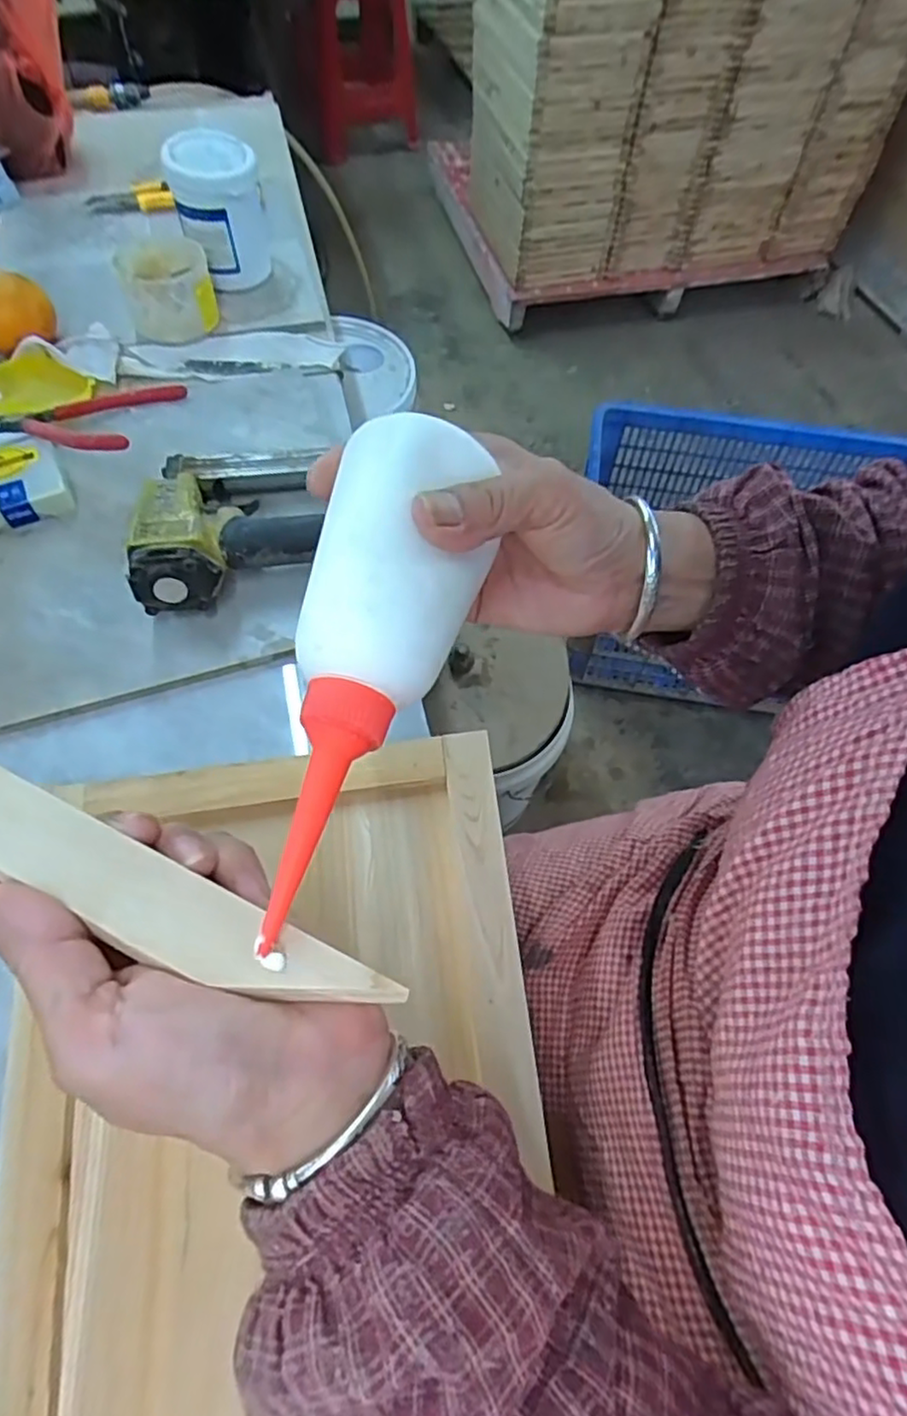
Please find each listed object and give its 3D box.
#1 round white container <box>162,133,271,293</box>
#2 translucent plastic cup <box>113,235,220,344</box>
[{"bbox_3d":[-0.215,-0.460,0.632,0.081,0.107,0.078,-15,60,-11],"label":"round white container"},{"bbox_3d":[-0.257,-0.379,0.613,0.076,0.060,0.089,-16,61,-12],"label":"translucent plastic cup"}]

